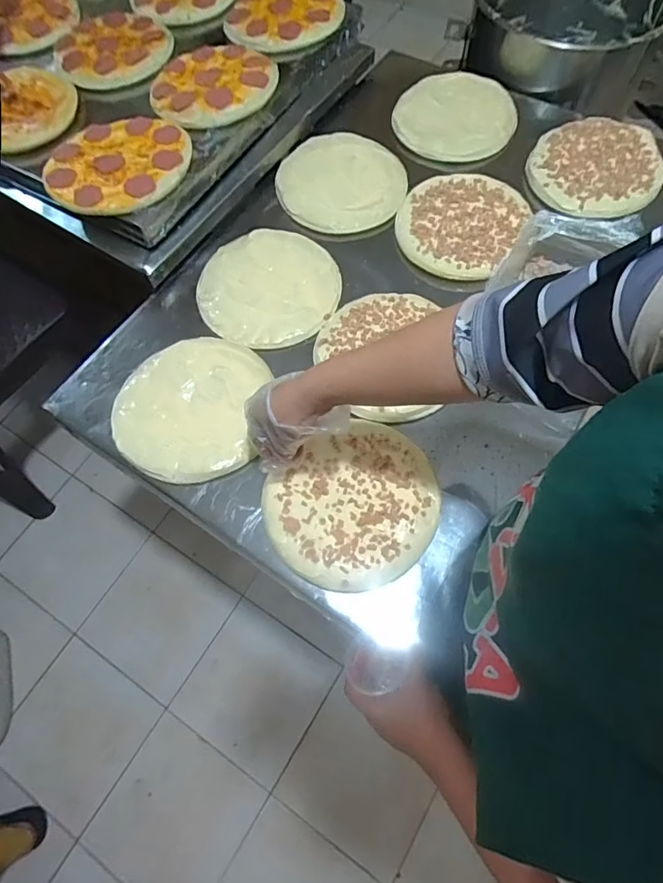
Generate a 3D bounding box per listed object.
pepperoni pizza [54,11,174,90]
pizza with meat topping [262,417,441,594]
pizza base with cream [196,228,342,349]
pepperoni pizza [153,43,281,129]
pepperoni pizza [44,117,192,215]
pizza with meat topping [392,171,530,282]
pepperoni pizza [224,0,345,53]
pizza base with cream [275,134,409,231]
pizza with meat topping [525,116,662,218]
[{"bbox_3d":[-0.364,-0.654,0.807,0.175,0.024,0.171,3,66,3],"label":"pepperoni pizza"},{"bbox_3d":[0.030,0.072,0.558,0.197,0.015,0.179,-39,70,-14],"label":"pizza with meat topping"},{"bbox_3d":[-0.087,-0.223,0.693,0.182,0.028,0.193,-1,66,2],"label":"pizza base with cream"},{"bbox_3d":[-0.181,-0.553,0.744,0.190,0.019,0.179,-1,66,2],"label":"pepperoni pizza"},{"bbox_3d":[-0.299,-0.394,0.689,0.194,0.029,0.179,-2,66,1],"label":"pepperoni pizza"},{"bbox_3d":[0.192,-0.329,0.735,0.175,0.031,0.180,-1,66,2],"label":"pizza with meat topping"},{"bbox_3d":[-0.085,-0.717,0.813,0.179,0.019,0.193,-2,72,6],"label":"pepperoni pizza"},{"bbox_3d":[0.016,-0.415,0.764,0.193,0.020,0.195,15,67,8],"label":"pizza base with cream"},{"bbox_3d":[0.412,-0.431,0.752,0.189,0.023,0.187,27,70,13],"label":"pizza with meat topping"}]

